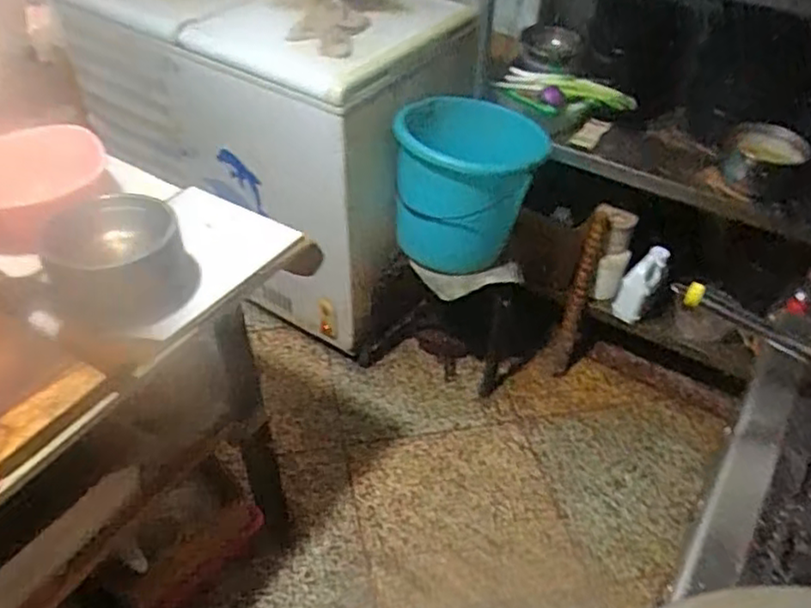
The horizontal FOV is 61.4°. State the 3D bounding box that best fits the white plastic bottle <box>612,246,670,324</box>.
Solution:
[{"bbox_3d":[0.623,-0.049,1.807,0.066,0.219,0.079,-6,39,-42],"label":"white plastic bottle"}]

